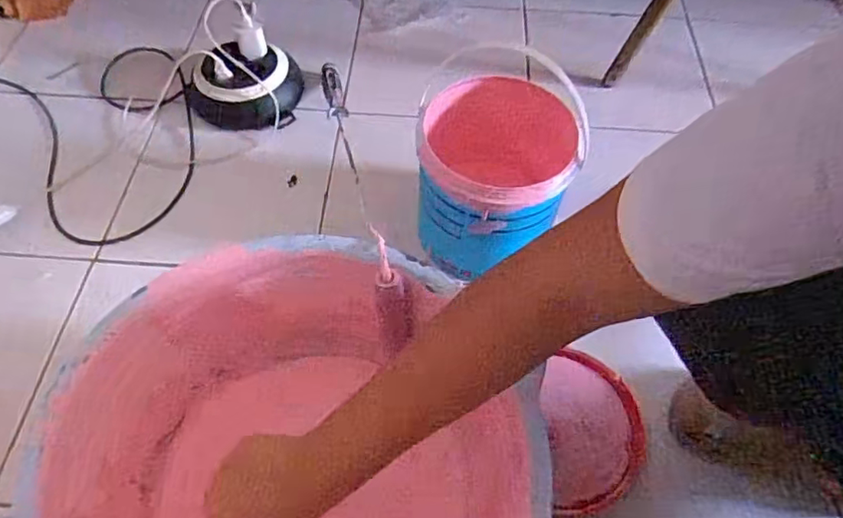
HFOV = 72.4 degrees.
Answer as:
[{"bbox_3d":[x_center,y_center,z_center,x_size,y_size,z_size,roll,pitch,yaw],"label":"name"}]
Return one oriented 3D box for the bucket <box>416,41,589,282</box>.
[{"bbox_3d":[0.094,-0.103,0.740,0.178,0.202,0.227,14,58,8],"label":"bucket"}]

